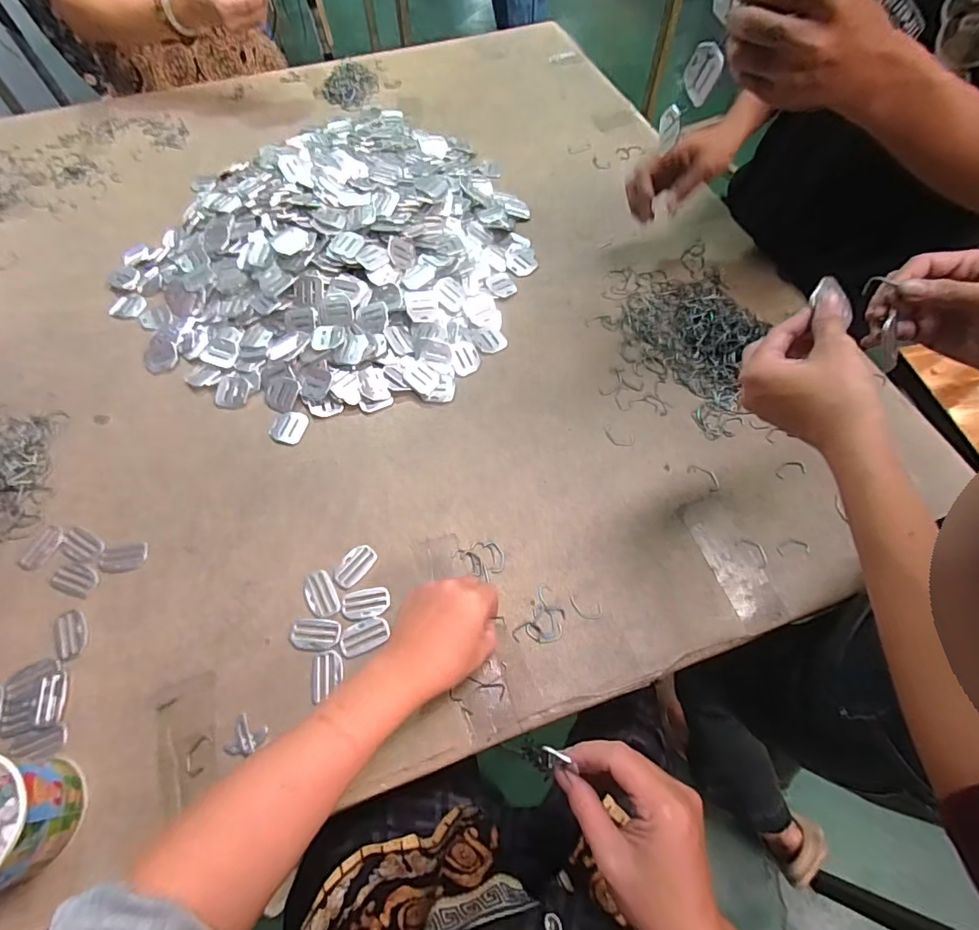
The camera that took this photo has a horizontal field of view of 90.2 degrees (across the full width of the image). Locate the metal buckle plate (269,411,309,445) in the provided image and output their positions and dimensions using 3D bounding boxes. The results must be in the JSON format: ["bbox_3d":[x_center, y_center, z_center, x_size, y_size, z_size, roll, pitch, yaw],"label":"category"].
[{"bbox_3d":[-0.227,-0.043,0.554,0.038,0.004,0.040,16,63,10],"label":"metal buckle plate"}]

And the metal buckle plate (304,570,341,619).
[{"bbox_3d":[-0.159,0.122,0.462,0.026,0.004,0.045,-30,65,-14],"label":"metal buckle plate"}]

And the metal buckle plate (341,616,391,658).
[{"bbox_3d":[-0.114,0.156,0.447,0.045,0.004,0.029,-17,63,-8],"label":"metal buckle plate"}]

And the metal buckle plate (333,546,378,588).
[{"bbox_3d":[-0.133,0.098,0.478,0.026,0.004,0.044,32,67,17],"label":"metal buckle plate"}]

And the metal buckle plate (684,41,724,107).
[{"bbox_3d":[0.188,-0.348,0.433,0.004,0.040,0.034,-28,77,-21],"label":"metal buckle plate"}]

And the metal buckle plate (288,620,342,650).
[{"bbox_3d":[-0.159,0.155,0.445,0.045,0.004,0.027,2,62,2],"label":"metal buckle plate"}]

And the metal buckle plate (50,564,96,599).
[{"bbox_3d":[-0.398,0.110,0.469,0.040,0.006,0.027,15,63,9],"label":"metal buckle plate"}]

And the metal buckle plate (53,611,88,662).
[{"bbox_3d":[-0.379,0.152,0.441,0.026,0.004,0.043,-28,65,-13],"label":"metal buckle plate"}]

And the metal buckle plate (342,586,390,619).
[{"bbox_3d":[-0.117,0.131,0.463,0.044,0.004,0.028,-9,62,-3],"label":"metal buckle plate"}]

